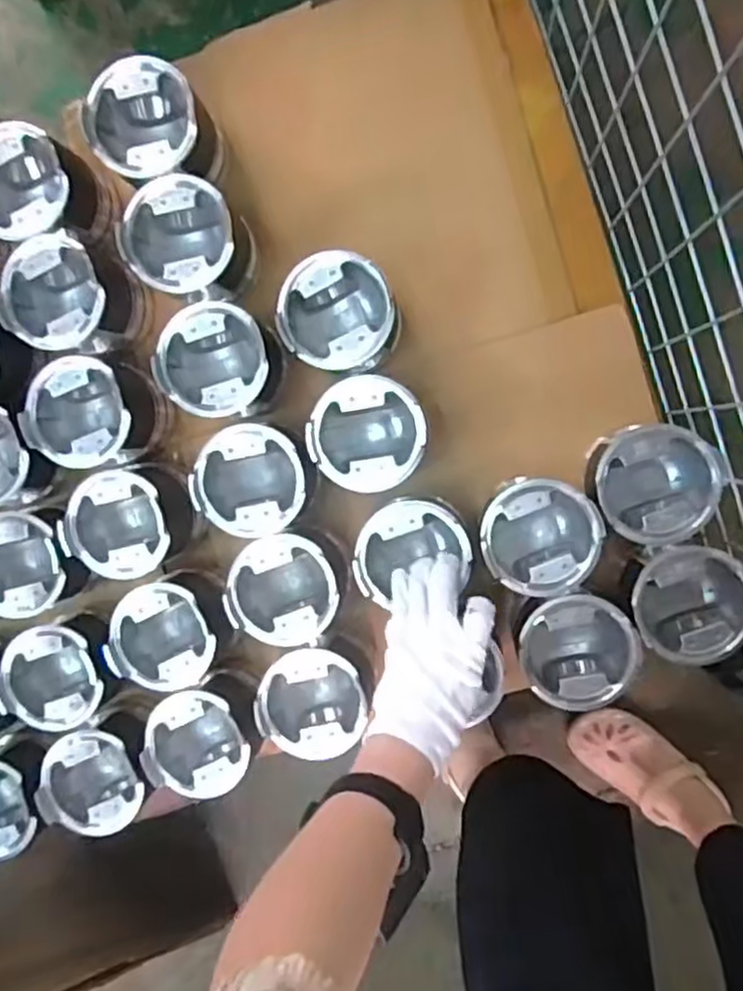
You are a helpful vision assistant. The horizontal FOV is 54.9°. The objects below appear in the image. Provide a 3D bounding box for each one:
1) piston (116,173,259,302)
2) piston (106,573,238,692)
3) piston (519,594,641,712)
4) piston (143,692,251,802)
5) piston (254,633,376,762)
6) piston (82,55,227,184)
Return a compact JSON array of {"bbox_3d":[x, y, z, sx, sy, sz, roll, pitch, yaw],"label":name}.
[{"bbox_3d":[-0.163,-0.231,0.661,0.109,0.093,0.097,35,98,2],"label":"piston"},{"bbox_3d":[-0.185,0.127,0.667,0.094,0.089,0.095,-20,92,8],"label":"piston"},{"bbox_3d":[0.177,0.131,0.620,0.093,0.086,0.086,-16,93,7],"label":"piston"},{"bbox_3d":[-0.159,0.228,0.680,0.090,0.074,0.095,1,95,6],"label":"piston"},{"bbox_3d":[-0.050,0.184,0.649,0.098,0.080,0.093,1,95,6],"label":"piston"},{"bbox_3d":[-0.194,-0.328,0.654,0.100,0.089,0.096,5,95,6],"label":"piston"}]

